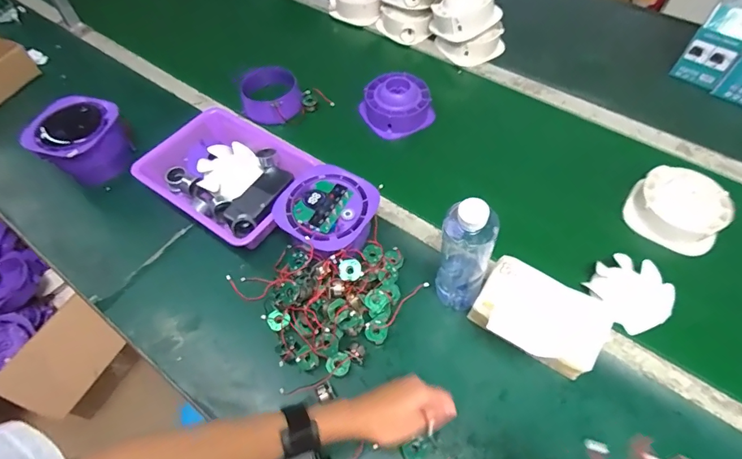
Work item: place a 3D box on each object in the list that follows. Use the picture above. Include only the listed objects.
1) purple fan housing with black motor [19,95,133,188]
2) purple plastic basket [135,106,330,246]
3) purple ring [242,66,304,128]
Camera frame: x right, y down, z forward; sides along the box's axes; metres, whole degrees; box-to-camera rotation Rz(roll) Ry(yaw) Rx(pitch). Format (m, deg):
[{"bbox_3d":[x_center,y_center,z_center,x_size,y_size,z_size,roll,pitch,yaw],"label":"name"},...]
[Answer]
[{"bbox_3d":[-0.518,-0.154,0.770,0.120,0.119,0.150,40,67,23],"label":"purple fan housing with black motor"},{"bbox_3d":[-0.234,-0.102,0.733,0.282,0.068,0.233,29,64,18],"label":"purple plastic basket"},{"bbox_3d":[-0.207,-0.279,0.875,0.117,0.066,0.103,-11,59,-5],"label":"purple ring"}]

